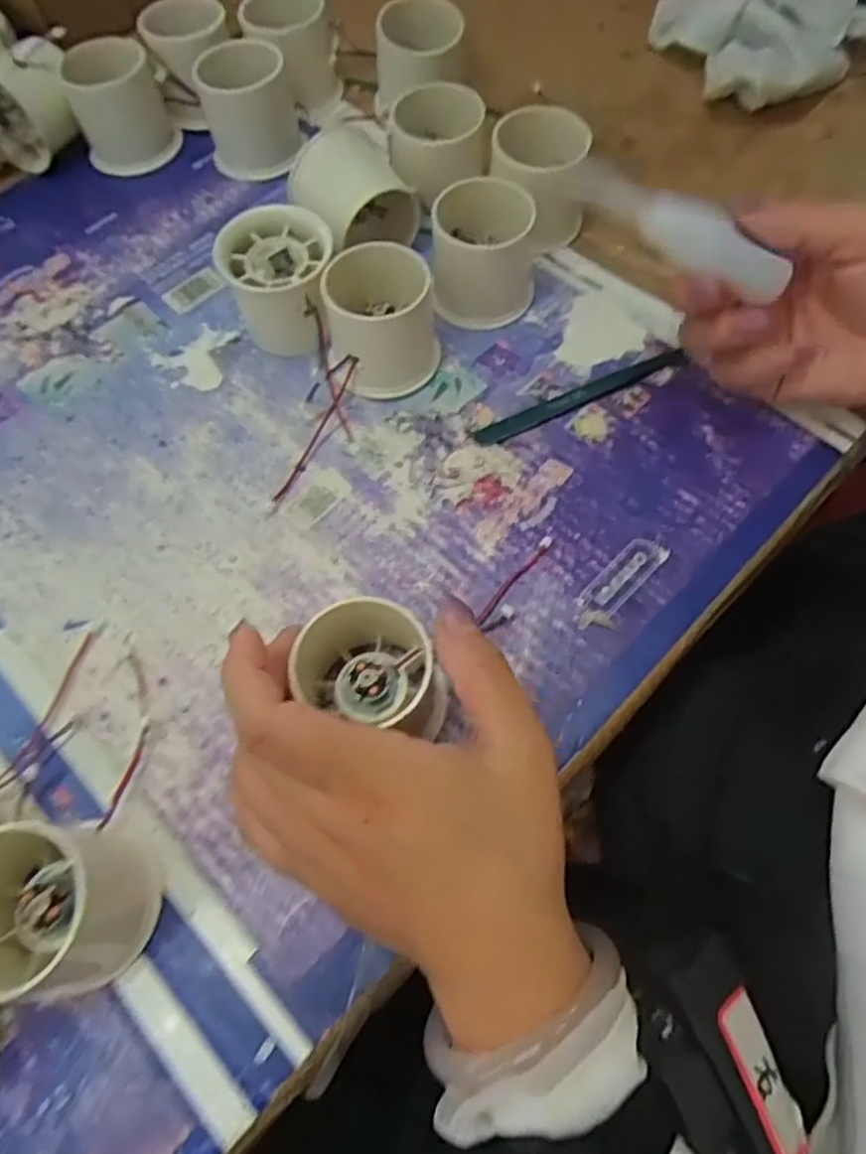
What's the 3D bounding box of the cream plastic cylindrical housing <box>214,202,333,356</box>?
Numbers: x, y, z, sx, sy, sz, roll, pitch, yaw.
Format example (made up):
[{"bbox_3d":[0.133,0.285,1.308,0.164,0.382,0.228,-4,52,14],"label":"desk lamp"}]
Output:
[{"bbox_3d":[-0.076,-0.148,0.355,0.053,0.048,0.060,-11,66,-4],"label":"cream plastic cylindrical housing"}]

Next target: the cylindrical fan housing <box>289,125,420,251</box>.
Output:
[{"bbox_3d":[-0.041,-0.200,0.374,0.058,0.045,0.062,-40,71,-15],"label":"cylindrical fan housing"}]

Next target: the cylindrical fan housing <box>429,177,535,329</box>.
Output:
[{"bbox_3d":[0.027,-0.168,0.361,0.052,0.052,0.052,-1,66,1],"label":"cylindrical fan housing"}]

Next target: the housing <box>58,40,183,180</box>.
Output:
[{"bbox_3d":[-0.187,-0.280,0.413,0.052,0.050,0.045,-21,67,-8],"label":"housing"}]

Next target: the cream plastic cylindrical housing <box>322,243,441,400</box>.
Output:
[{"bbox_3d":[-0.025,-0.126,0.344,0.053,0.050,0.053,-1,66,1],"label":"cream plastic cylindrical housing"}]

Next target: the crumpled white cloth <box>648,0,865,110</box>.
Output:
[{"bbox_3d":[0.216,-0.332,0.436,0.142,0.046,0.097,4,66,3],"label":"crumpled white cloth"}]

